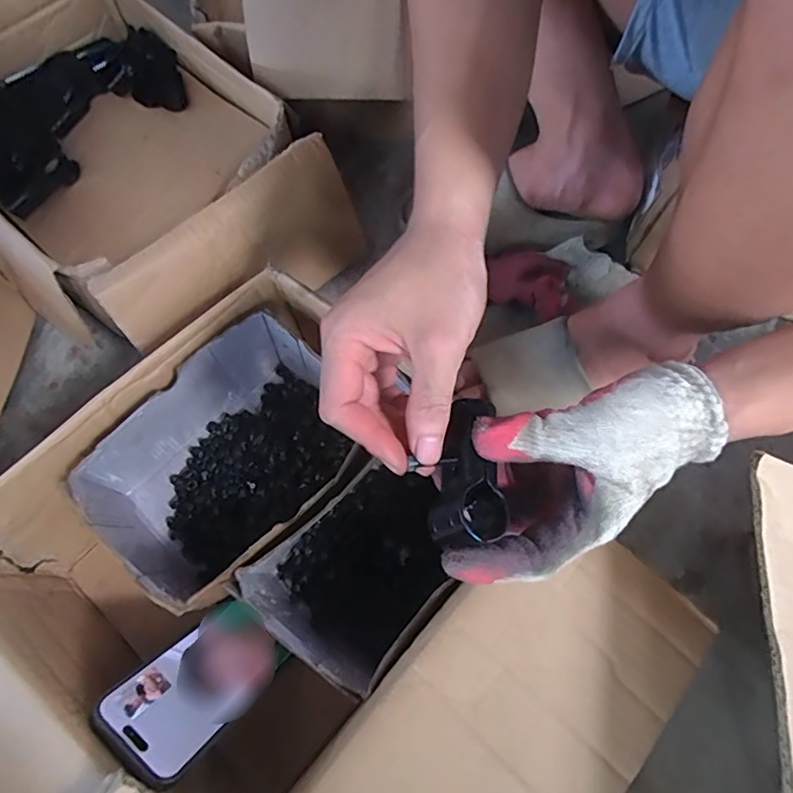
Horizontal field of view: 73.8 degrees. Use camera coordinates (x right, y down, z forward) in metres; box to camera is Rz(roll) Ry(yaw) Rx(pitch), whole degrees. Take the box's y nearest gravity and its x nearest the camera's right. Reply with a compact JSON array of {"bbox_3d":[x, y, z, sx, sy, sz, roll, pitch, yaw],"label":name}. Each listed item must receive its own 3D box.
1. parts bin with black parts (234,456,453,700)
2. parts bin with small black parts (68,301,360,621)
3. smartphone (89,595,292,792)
[{"bbox_3d":[-0.024,0.134,0.422,0.118,0.091,0.147,38,72,17],"label":"parts bin with black parts"},{"bbox_3d":[-0.142,0.061,0.449,0.218,0.110,0.160,-41,71,-15],"label":"parts bin with small black parts"},{"bbox_3d":[-0.138,0.201,0.374,0.070,0.130,0.014,35,113,13],"label":"smartphone"}]

